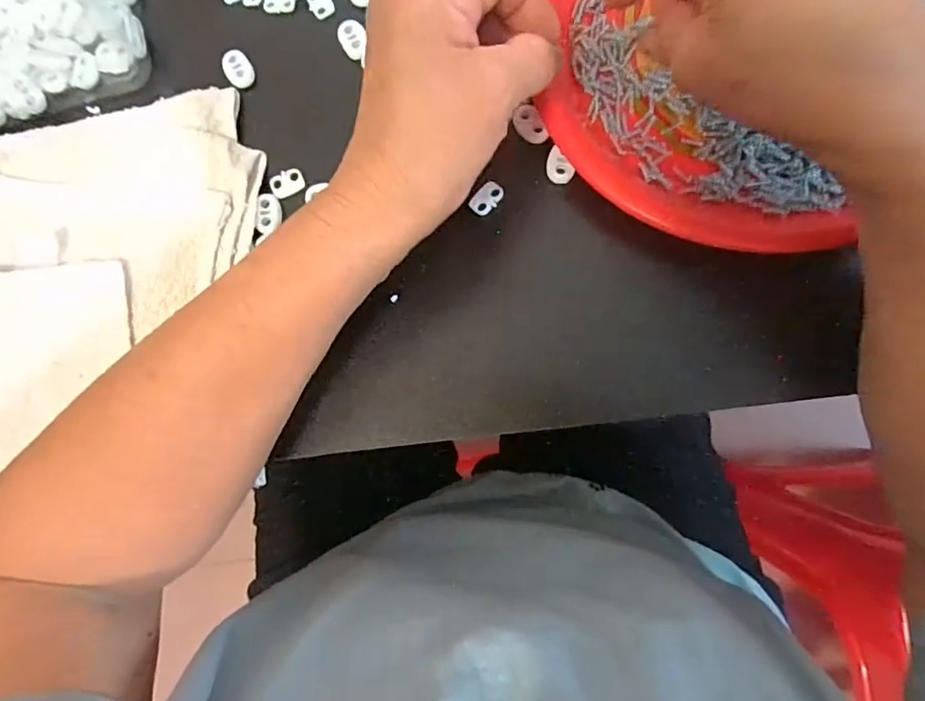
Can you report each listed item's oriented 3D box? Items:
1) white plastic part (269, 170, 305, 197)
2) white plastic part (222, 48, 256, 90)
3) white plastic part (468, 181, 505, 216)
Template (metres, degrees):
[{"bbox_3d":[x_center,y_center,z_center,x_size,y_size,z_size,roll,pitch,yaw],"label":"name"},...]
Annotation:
[{"bbox_3d":[-0.097,-0.093,0.304,0.019,0.004,0.012,-24,81,4],"label":"white plastic part"},{"bbox_3d":[-0.128,-0.162,0.315,0.015,0.007,0.022,-28,81,3],"label":"white plastic part"},{"bbox_3d":[0.013,-0.080,0.290,0.012,0.004,0.019,35,89,9],"label":"white plastic part"}]

